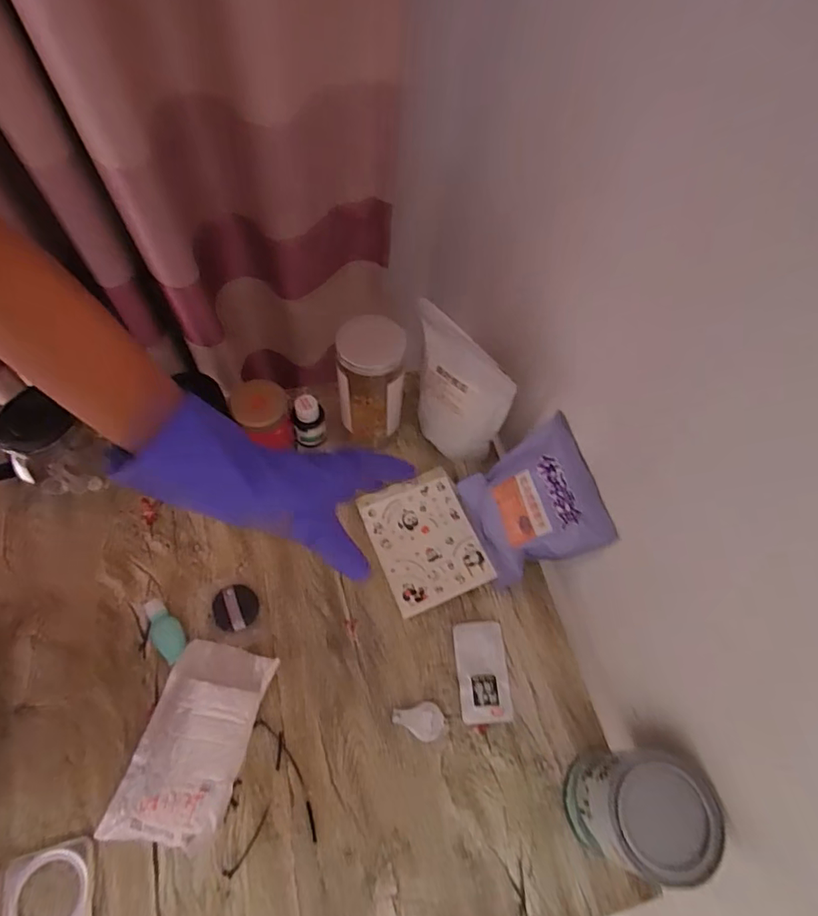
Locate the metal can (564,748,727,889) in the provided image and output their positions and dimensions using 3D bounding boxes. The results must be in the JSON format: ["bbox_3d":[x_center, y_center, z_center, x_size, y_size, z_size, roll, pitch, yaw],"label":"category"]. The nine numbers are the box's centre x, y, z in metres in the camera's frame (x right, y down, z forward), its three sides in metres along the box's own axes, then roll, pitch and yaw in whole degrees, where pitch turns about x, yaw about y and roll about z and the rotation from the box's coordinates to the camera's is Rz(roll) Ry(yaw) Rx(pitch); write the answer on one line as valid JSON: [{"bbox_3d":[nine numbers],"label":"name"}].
[{"bbox_3d":[0.211,0.330,0.487,0.096,0.125,0.093,2,61,-3],"label":"metal can"}]

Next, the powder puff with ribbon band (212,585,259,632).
[{"bbox_3d":[-0.205,0.177,0.608,0.051,0.013,0.052,-4,63,-6],"label":"powder puff with ribbon band"}]

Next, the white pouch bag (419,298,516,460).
[{"bbox_3d":[0.053,-0.078,0.658,0.151,0.204,0.043,40,67,16],"label":"white pouch bag"}]

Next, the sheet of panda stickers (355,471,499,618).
[{"bbox_3d":[0.021,0.105,0.667,0.127,0.010,0.163,-19,66,-13],"label":"sheet of panda stickers"}]

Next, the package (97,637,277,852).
[{"bbox_3d":[-0.221,0.289,0.527,0.112,0.054,0.189,13,63,3],"label":"package"}]

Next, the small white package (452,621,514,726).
[{"bbox_3d":[0.085,0.247,0.596,0.059,0.005,0.107,-2,63,-5],"label":"small white package"}]

